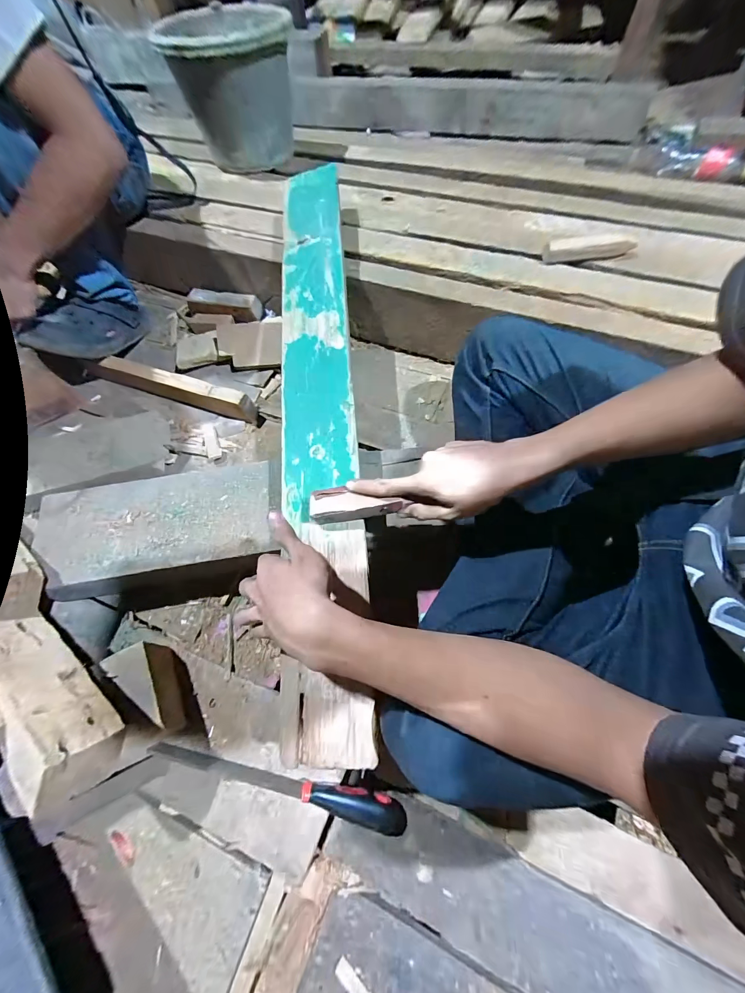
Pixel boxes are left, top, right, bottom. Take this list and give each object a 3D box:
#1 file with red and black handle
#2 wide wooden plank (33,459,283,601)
[{"bbox_3d":[-0.114,0.329,0.401,0.308,0.037,0.031,10,66,8],"label":"file with red and black handle"},{"bbox_3d":[-0.297,0.044,0.497,0.342,0.053,0.154,-11,65,-2],"label":"wide wooden plank"}]

